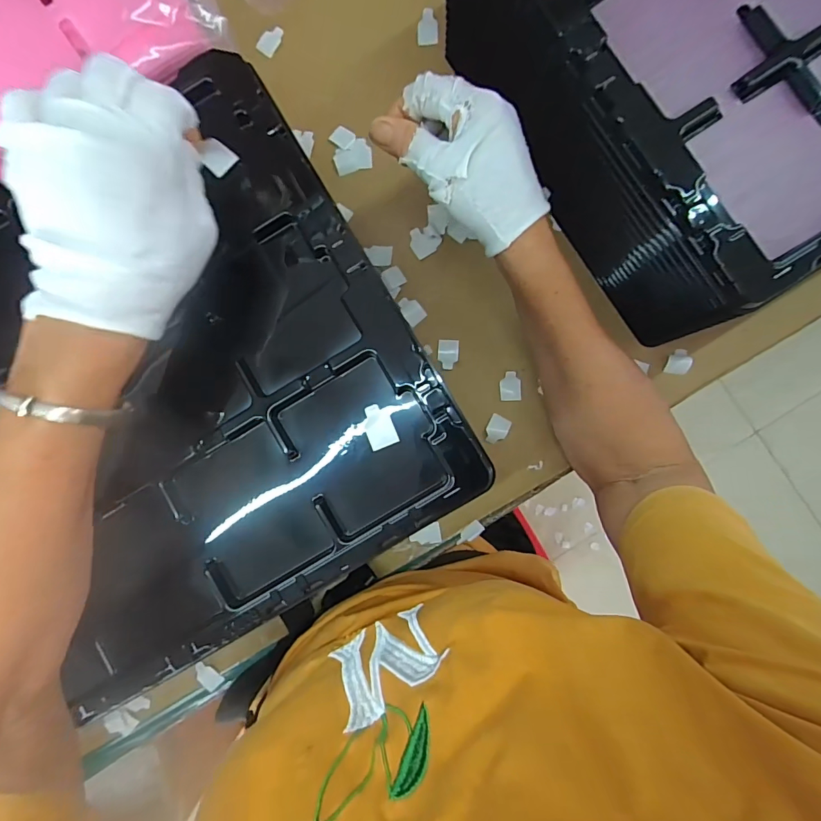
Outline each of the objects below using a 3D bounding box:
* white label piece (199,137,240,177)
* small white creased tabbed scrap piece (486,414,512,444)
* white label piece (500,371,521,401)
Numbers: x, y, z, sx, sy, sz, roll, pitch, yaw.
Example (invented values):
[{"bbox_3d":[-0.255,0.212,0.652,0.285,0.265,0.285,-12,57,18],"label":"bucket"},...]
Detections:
[{"bbox_3d":[-0.114,-0.151,0.264,0.017,0.020,0.004,-46,64,3],"label":"white label piece"},{"bbox_3d":[0.075,0.017,0.382,0.017,0.007,0.024,25,90,3],"label":"small white creased tabbed scrap piece"},{"bbox_3d":[0.086,-0.021,0.382,0.017,0.004,0.025,-4,88,2],"label":"white label piece"}]

